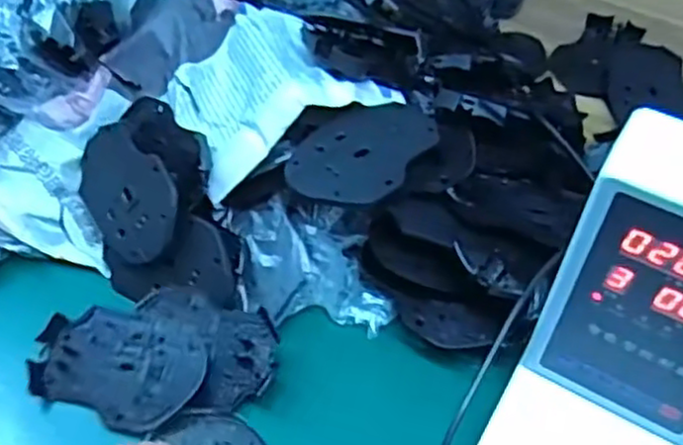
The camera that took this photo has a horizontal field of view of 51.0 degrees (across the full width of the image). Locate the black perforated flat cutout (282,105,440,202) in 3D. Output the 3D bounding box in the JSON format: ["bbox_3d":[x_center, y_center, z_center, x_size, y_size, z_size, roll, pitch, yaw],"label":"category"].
[{"bbox_3d":[0.014,-0.049,0.476,0.068,0.006,0.105,31,55,22],"label":"black perforated flat cutout"}]

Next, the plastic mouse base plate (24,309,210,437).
[{"bbox_3d":[-0.145,0.093,0.466,0.110,0.009,0.071,15,66,14],"label":"plastic mouse base plate"}]

